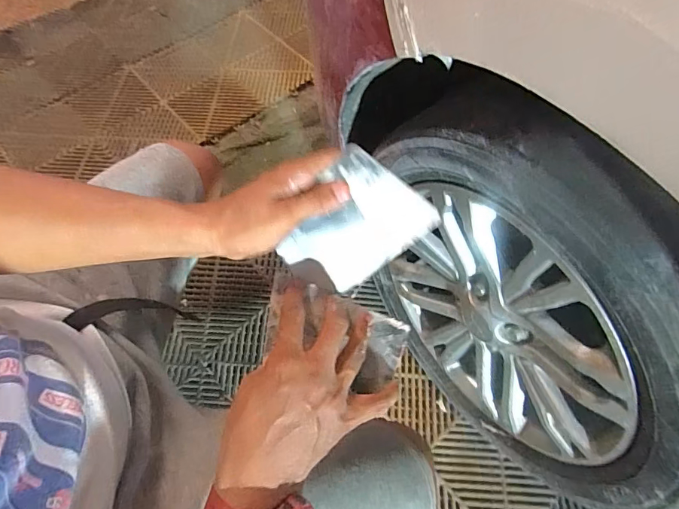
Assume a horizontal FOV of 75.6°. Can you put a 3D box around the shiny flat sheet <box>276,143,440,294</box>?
[{"bbox_3d":[0.015,-0.023,0.404,0.100,0.007,0.118,38,101,-6],"label":"shiny flat sheet"}]

